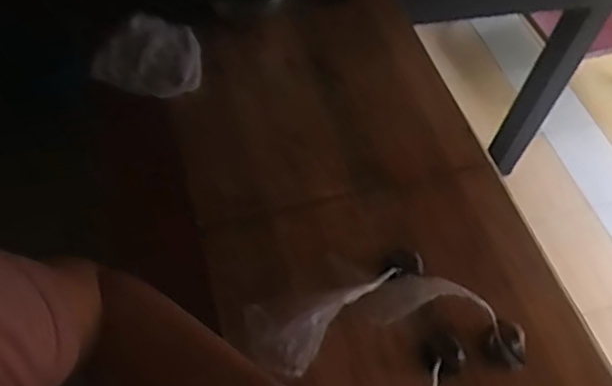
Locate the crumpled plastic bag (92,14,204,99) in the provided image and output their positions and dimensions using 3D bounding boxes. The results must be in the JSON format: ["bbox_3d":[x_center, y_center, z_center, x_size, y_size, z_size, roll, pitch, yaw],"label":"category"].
[{"bbox_3d":[-0.233,-0.196,0.880,0.157,0.061,0.123,-5,57,-8],"label":"crumpled plastic bag"}]

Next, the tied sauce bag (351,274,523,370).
[{"bbox_3d":[0.152,0.132,0.661,0.185,0.054,0.058,16,57,6],"label":"tied sauce bag"}]

